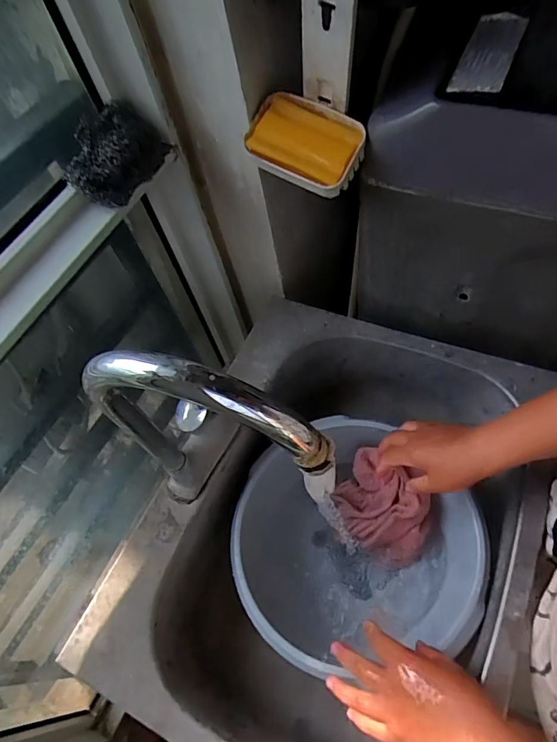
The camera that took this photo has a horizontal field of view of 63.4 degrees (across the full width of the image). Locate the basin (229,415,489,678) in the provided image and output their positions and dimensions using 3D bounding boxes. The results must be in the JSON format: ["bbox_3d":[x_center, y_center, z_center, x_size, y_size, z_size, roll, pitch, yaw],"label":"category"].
[{"bbox_3d":[0.090,0.223,0.560,0.270,0.113,0.273,-2,60,3],"label":"basin"}]

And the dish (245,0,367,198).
[{"bbox_3d":[0.025,-0.278,0.434,0.118,0.176,0.081,17,63,14],"label":"dish"}]

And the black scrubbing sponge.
[{"bbox_3d":[-0.184,-0.244,0.506,0.078,0.053,0.121,18,63,14],"label":"black scrubbing sponge"}]

